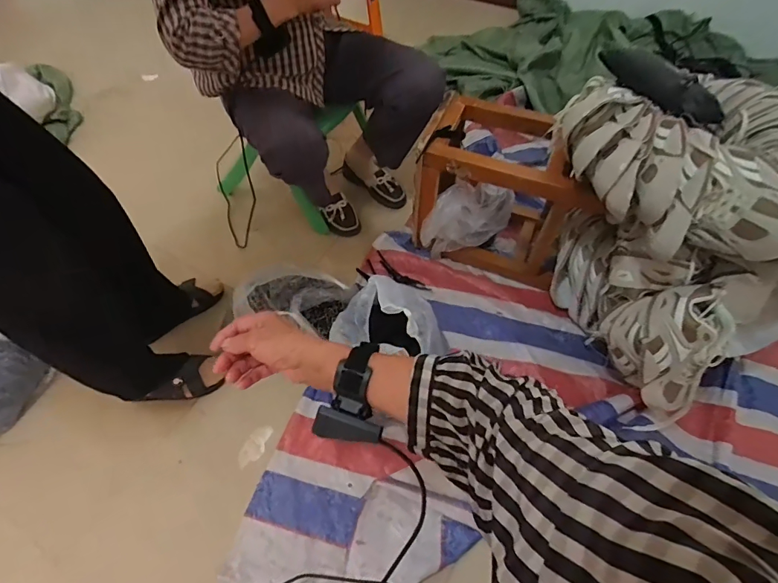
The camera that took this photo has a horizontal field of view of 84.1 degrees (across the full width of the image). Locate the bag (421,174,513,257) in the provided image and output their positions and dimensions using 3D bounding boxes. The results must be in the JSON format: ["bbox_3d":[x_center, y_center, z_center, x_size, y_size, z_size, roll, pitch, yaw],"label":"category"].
[{"bbox_3d":[0.184,-0.159,1.018,0.132,0.186,0.195,35,63,23],"label":"bag"}]

